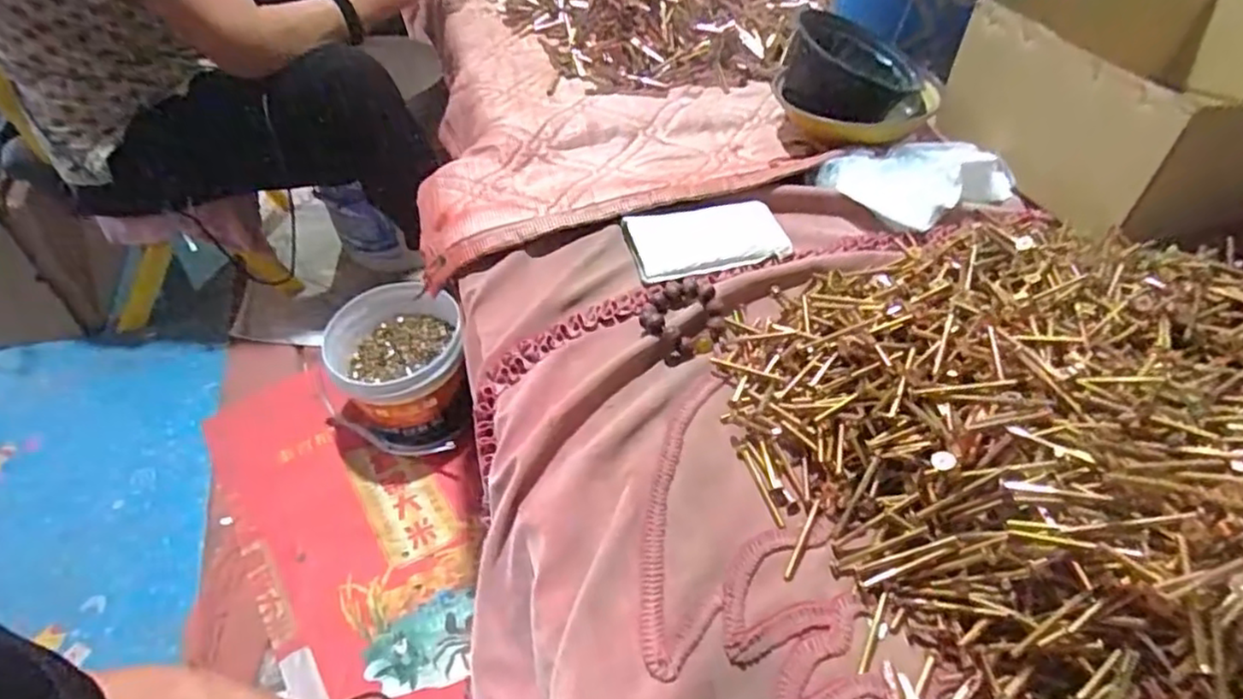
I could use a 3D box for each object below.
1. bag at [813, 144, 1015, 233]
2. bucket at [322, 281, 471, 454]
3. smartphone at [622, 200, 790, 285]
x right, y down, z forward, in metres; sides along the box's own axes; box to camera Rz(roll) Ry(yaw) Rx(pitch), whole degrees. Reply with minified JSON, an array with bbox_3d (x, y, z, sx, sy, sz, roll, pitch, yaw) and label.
[{"bbox_3d":[0.340,-0.186,0.734,0.235,0.043,0.093,0,49,0],"label":"bag"},{"bbox_3d":[-0.362,0.043,1.066,0.215,0.198,0.212,0,49,0],"label":"bucket"},{"bbox_3d":[0.090,-0.115,0.686,0.161,0.012,0.086,-11,50,-9],"label":"smartphone"}]

